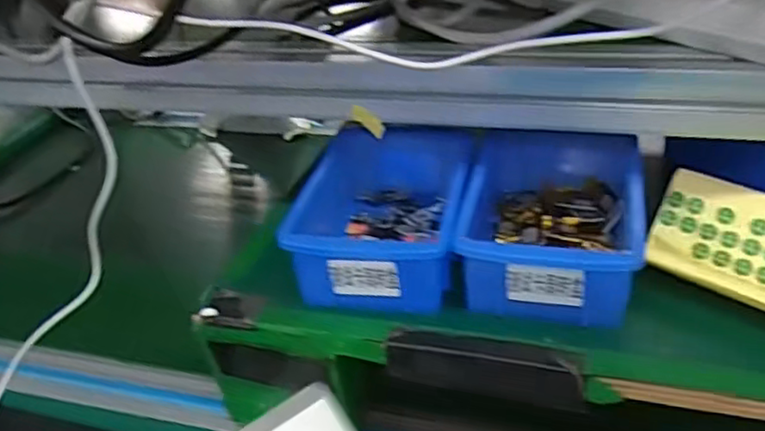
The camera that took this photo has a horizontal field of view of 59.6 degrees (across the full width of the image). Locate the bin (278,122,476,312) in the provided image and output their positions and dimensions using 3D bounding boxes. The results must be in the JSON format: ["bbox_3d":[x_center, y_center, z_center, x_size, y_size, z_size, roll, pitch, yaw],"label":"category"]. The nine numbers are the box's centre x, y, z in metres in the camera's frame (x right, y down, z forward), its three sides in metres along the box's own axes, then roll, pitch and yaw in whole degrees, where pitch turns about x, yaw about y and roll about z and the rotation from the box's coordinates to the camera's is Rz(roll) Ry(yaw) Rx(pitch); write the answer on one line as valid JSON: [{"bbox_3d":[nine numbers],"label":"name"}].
[{"bbox_3d":[0.006,-0.007,0.434,0.095,0.051,0.144,2,35,14],"label":"bin"}]

